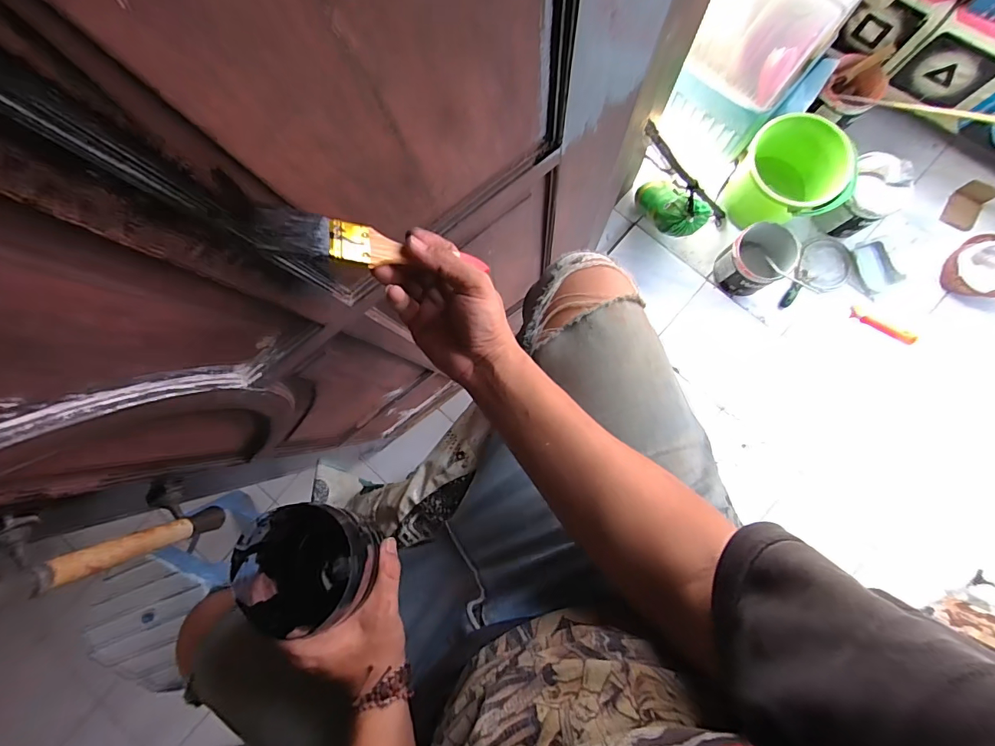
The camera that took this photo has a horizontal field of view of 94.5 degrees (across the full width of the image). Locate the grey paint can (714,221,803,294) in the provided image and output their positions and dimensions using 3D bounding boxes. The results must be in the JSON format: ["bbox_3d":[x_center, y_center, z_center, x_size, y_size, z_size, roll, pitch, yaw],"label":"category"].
[{"bbox_3d":[0.795,-0.350,1.422,0.188,0.149,0.178,-27,84,2],"label":"grey paint can"}]

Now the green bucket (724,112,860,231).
[{"bbox_3d":[0.891,-0.630,1.474,0.284,0.249,0.330,-20,84,2],"label":"green bucket"}]

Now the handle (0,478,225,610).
[{"bbox_3d":[-0.412,0.172,0.479,0.034,0.302,0.090,-34,83,1],"label":"handle"}]

